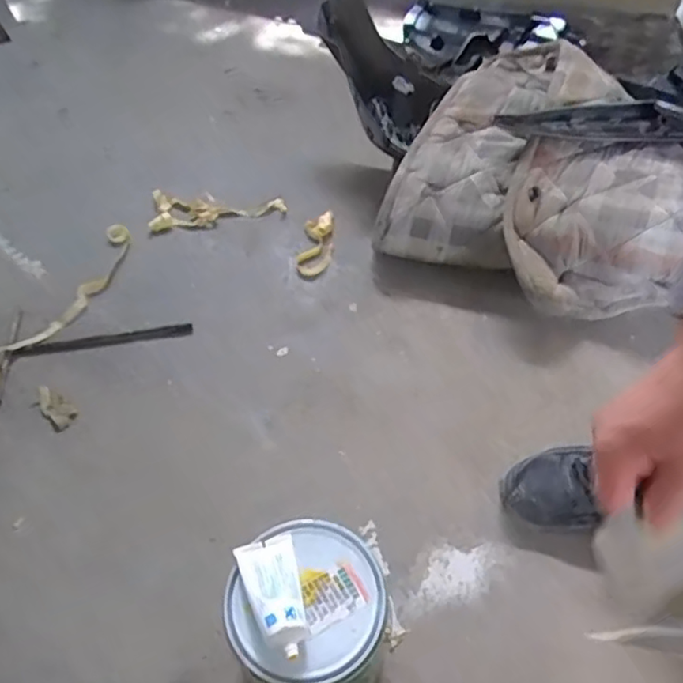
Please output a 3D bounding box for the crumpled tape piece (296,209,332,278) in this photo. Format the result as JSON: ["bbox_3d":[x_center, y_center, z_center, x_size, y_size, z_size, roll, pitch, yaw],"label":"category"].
[{"bbox_3d":[-0.048,-0.184,1.178,0.061,0.020,0.146,3,50,3],"label":"crumpled tape piece"}]

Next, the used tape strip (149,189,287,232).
[{"bbox_3d":[-0.243,-0.272,1.249,0.256,0.014,0.111,-7,51,-6],"label":"used tape strip"}]

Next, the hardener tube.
[{"bbox_3d":[-0.062,0.237,0.599,0.055,0.033,0.116,-15,52,-13],"label":"hardener tube"}]

